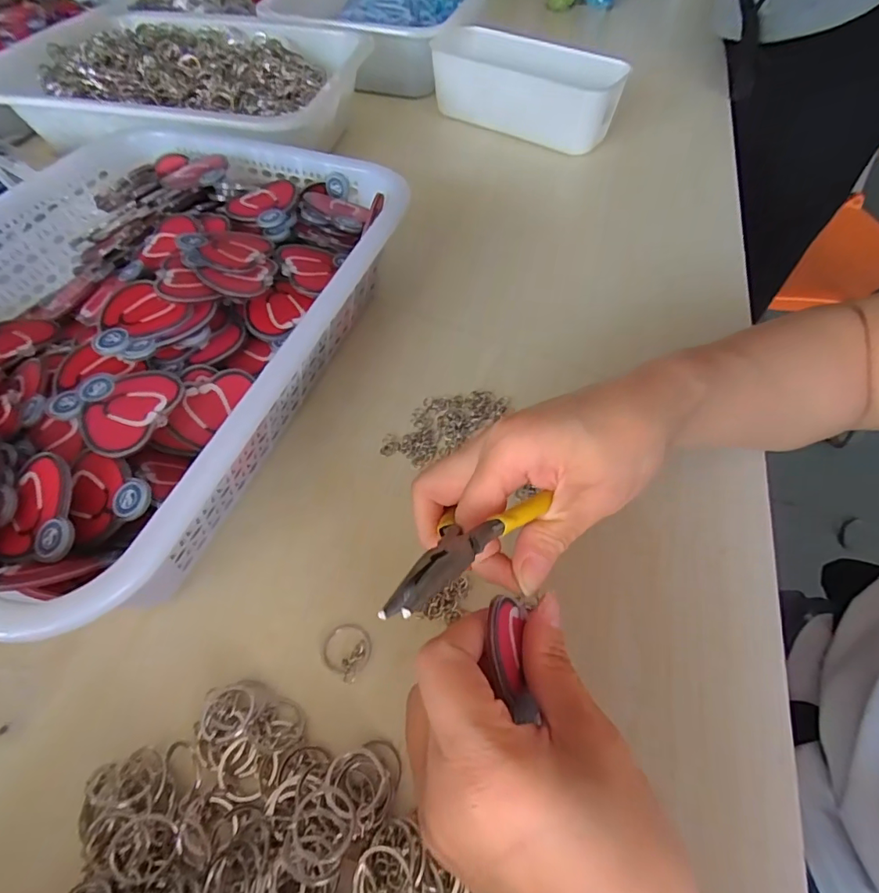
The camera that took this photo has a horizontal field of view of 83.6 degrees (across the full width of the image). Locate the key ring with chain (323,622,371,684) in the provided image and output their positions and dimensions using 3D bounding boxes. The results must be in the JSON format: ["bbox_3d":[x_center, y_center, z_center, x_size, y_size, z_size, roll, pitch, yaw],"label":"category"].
[{"bbox_3d":[-0.047,0.102,0.248,0.025,0.004,0.025,0,55,1],"label":"key ring with chain"}]

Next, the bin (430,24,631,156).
[{"bbox_3d":[0.099,-0.401,0.556,0.209,0.073,0.094,33,62,20],"label":"bin"}]

